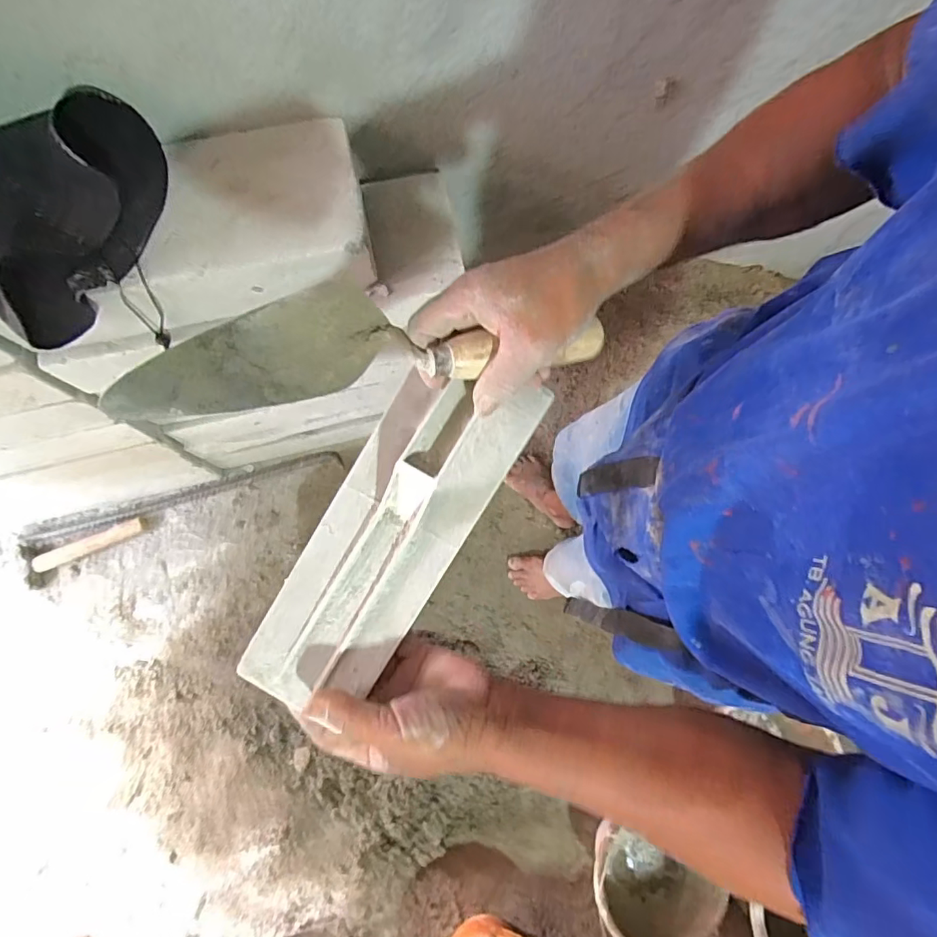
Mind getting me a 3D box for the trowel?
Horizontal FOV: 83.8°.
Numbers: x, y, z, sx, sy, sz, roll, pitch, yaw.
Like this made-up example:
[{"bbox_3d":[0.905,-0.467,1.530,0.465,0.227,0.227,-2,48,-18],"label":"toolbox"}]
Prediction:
[{"bbox_3d":[-0.058,-0.077,0.342,0.298,0.079,0.050,-10,77,-15],"label":"trowel"}]

